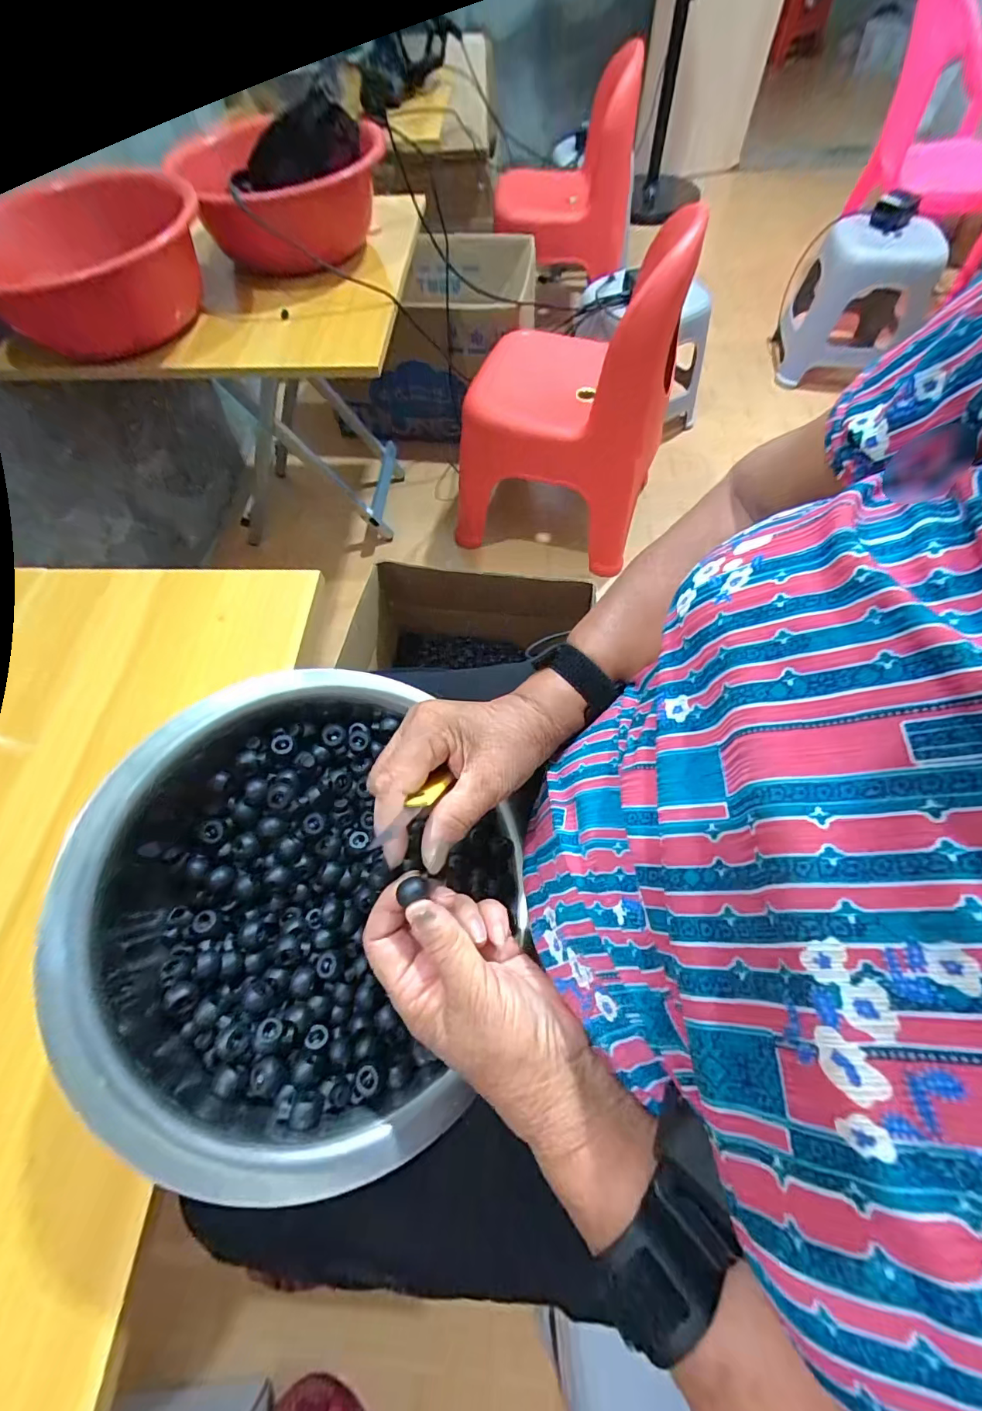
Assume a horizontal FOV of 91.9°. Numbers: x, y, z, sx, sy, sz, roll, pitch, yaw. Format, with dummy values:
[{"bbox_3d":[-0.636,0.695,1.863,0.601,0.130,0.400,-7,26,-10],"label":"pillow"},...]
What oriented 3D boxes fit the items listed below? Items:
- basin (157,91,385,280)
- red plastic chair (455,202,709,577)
[{"bbox_3d":[-0.299,-0.786,0.718,0.289,0.140,0.291,-16,62,-5],"label":"basin"},{"bbox_3d":[0.161,-0.665,1.017,0.401,0.519,0.450,10,63,9],"label":"red plastic chair"}]

